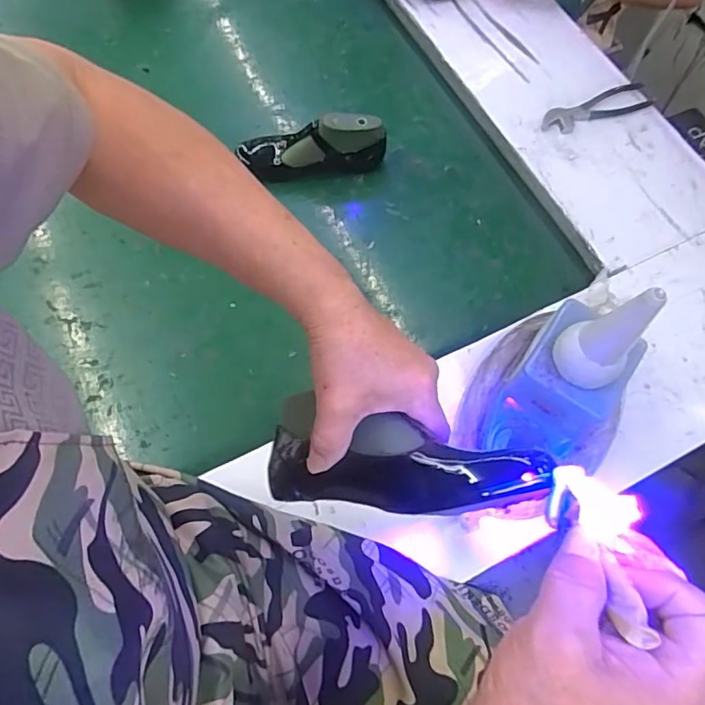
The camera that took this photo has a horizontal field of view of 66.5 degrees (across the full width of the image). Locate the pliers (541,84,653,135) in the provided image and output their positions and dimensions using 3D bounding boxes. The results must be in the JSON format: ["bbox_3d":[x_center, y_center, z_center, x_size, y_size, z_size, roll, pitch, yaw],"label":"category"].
[{"bbox_3d":[0.386,-0.388,0.858,0.181,0.014,0.050,-19,69,-8],"label":"pliers"}]

